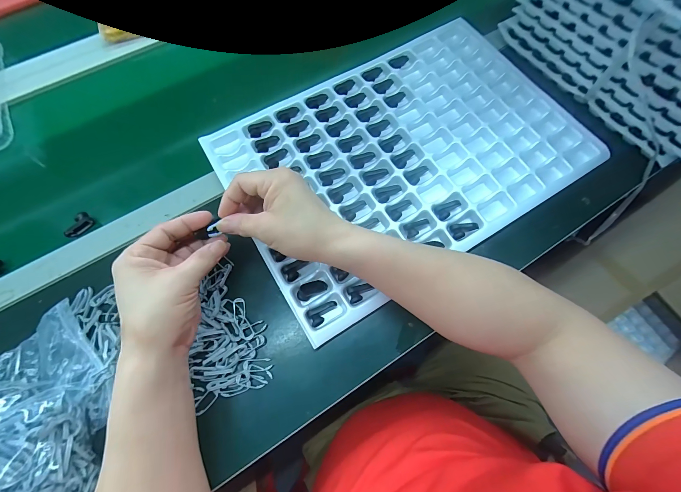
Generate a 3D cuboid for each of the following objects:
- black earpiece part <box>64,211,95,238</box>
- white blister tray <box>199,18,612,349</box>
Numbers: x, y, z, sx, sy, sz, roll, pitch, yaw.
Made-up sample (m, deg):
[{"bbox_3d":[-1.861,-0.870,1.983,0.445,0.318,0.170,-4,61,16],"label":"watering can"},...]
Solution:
[{"bbox_3d":[-0.349,-0.027,0.382,0.013,0.019,0.037,28,73,8],"label":"black earpiece part"},{"bbox_3d":[0.084,-0.138,0.405,0.469,0.027,0.329,-30,74,-11],"label":"white blister tray"}]

